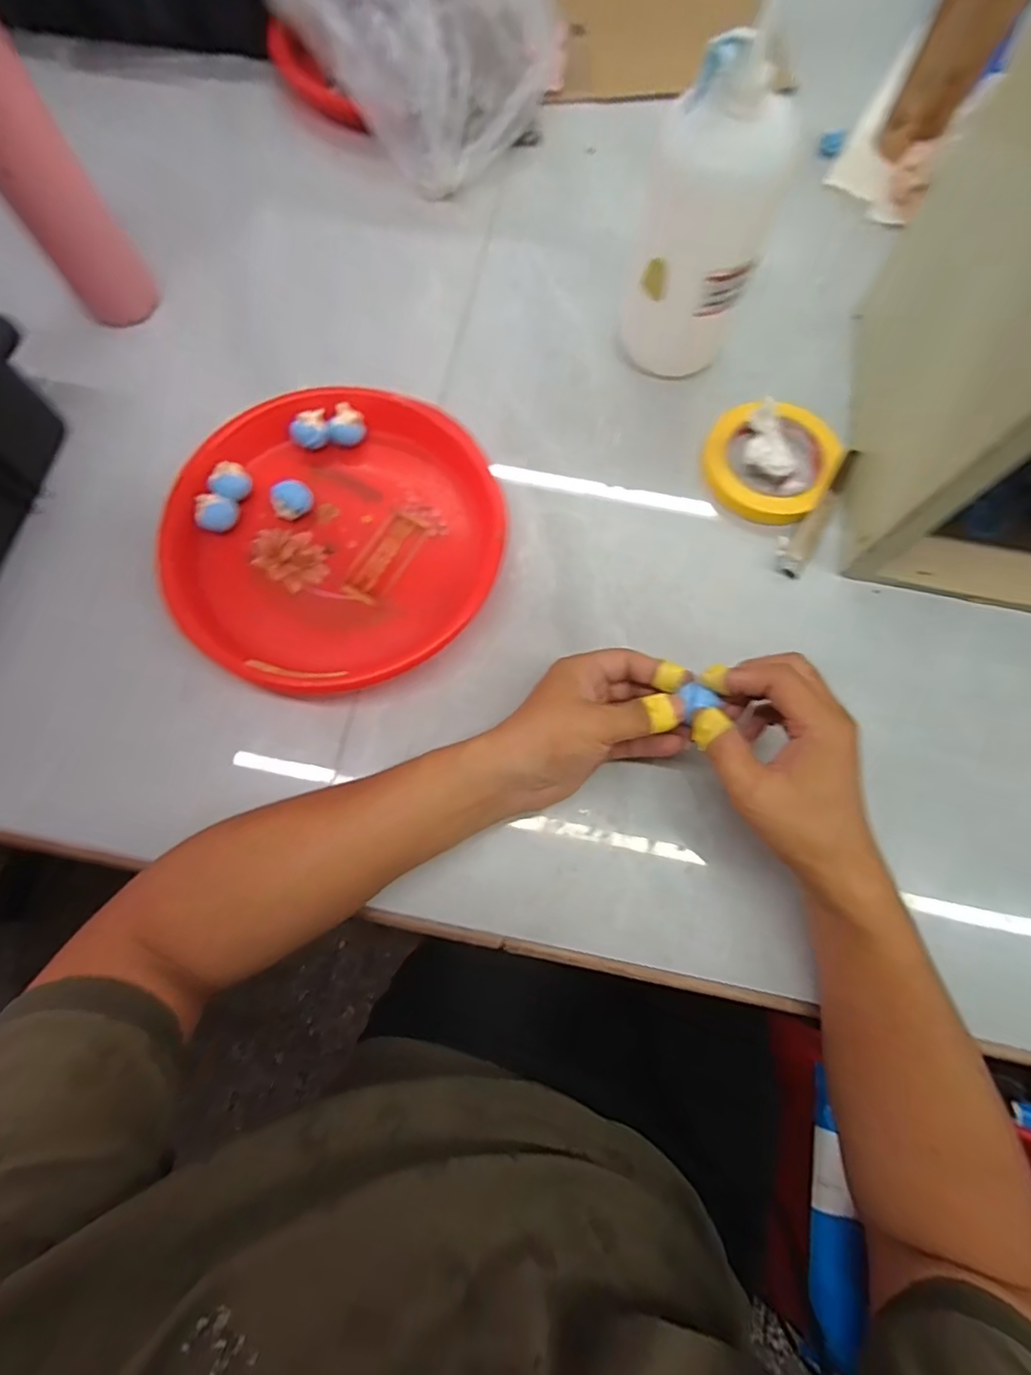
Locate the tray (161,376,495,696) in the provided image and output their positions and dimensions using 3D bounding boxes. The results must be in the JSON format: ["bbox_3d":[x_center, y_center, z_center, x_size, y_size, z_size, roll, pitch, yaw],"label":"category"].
[{"bbox_3d":[-0.138,-0.115,0.458,0.243,0.046,0.244,0,74,0],"label":"tray"}]

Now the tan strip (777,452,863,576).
[{"bbox_3d":[0.245,-0.140,0.468,0.018,0.020,0.113,31,79,9],"label":"tan strip"}]

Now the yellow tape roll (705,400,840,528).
[{"bbox_3d":[0.210,-0.187,0.483,0.103,0.016,0.104,0,74,0],"label":"yellow tape roll"}]

